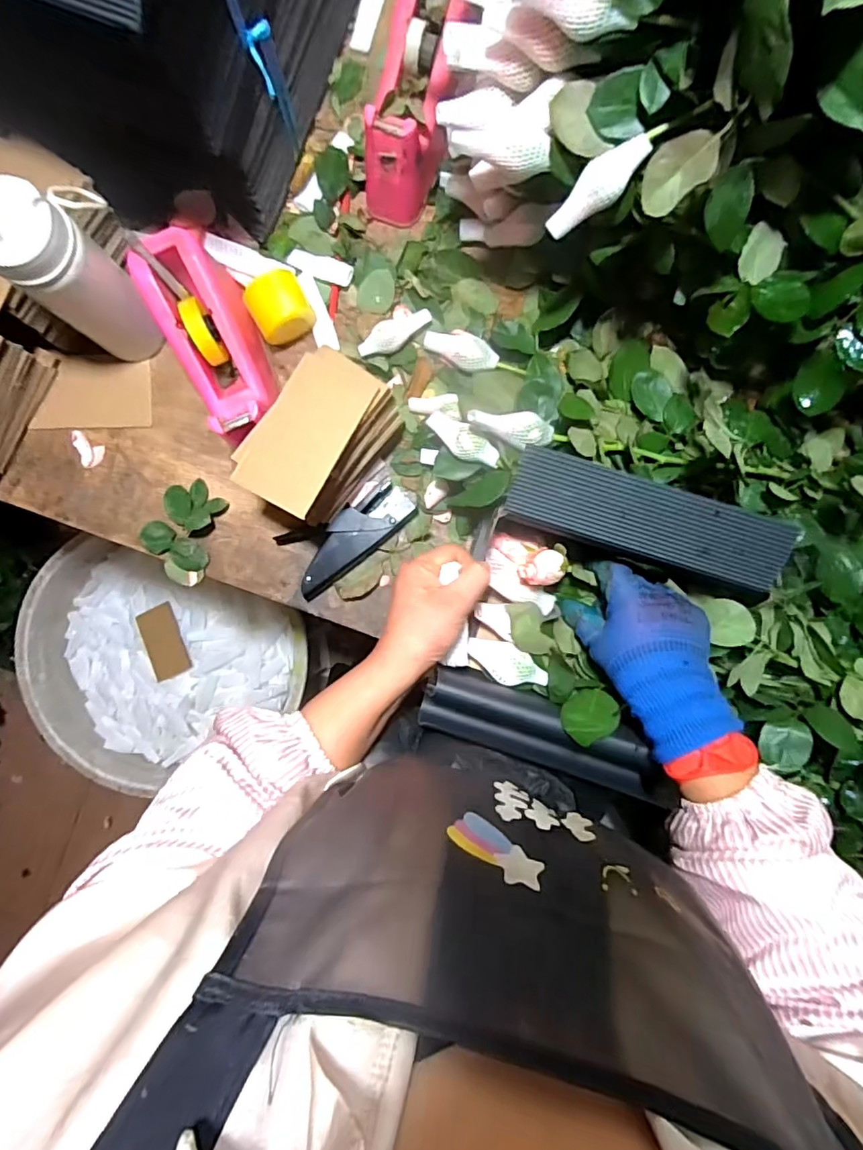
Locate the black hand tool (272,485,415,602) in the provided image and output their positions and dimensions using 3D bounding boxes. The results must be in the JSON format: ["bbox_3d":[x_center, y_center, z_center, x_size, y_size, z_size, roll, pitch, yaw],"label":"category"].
[{"bbox_3d":[-0.086,-0.041,0.573,0.147,0.024,0.070,-28,92,1],"label":"black hand tool"}]

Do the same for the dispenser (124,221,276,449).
[{"bbox_3d":[-0.205,-0.219,0.525,0.078,0.102,0.189,-24,92,0],"label":"dispenser"}]

